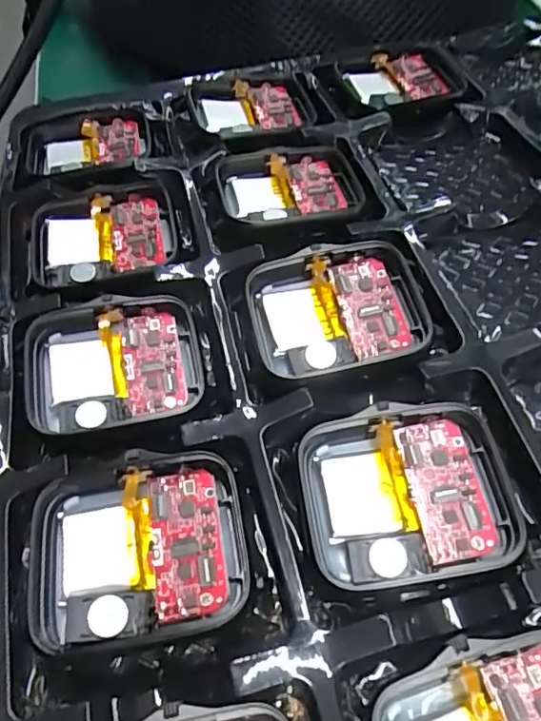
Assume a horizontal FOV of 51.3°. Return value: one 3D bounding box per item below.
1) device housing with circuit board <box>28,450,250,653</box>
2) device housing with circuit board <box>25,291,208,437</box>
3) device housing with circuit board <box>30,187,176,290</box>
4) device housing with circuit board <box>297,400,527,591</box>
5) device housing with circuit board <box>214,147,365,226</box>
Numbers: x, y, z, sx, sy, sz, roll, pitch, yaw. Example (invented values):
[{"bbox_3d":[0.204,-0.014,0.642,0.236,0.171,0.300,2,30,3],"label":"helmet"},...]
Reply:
[{"bbox_3d":[-0.027,0.038,0.115,0.043,0.006,0.036,-8,55,-5],"label":"device housing with circuit board"},{"bbox_3d":[-0.039,0.001,0.142,0.041,0.007,0.036,-12,56,-8],"label":"device housing with circuit board"},{"bbox_3d":[-0.050,-0.036,0.169,0.043,0.007,0.034,-13,56,-8],"label":"device housing with circuit board"},{"bbox_3d":[0.029,0.028,0.121,0.043,0.008,0.036,-6,55,-3],"label":"device housing with circuit board"},{"bbox_3d":[0.006,-0.053,0.176,0.043,0.010,0.035,-9,55,-5],"label":"device housing with circuit board"}]

